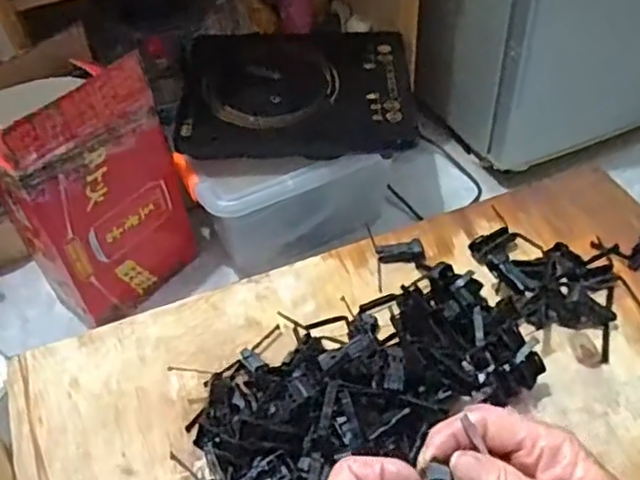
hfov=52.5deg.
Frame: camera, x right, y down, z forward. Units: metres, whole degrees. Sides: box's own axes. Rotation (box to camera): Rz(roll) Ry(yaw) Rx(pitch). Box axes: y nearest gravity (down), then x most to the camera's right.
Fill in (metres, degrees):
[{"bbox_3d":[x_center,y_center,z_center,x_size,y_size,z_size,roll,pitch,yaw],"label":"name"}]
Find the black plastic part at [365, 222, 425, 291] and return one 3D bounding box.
[{"bbox_3d":[0.077,0.010,0.645,0.050,0.015,0.083,-6,49,-2],"label":"black plastic part"}]

